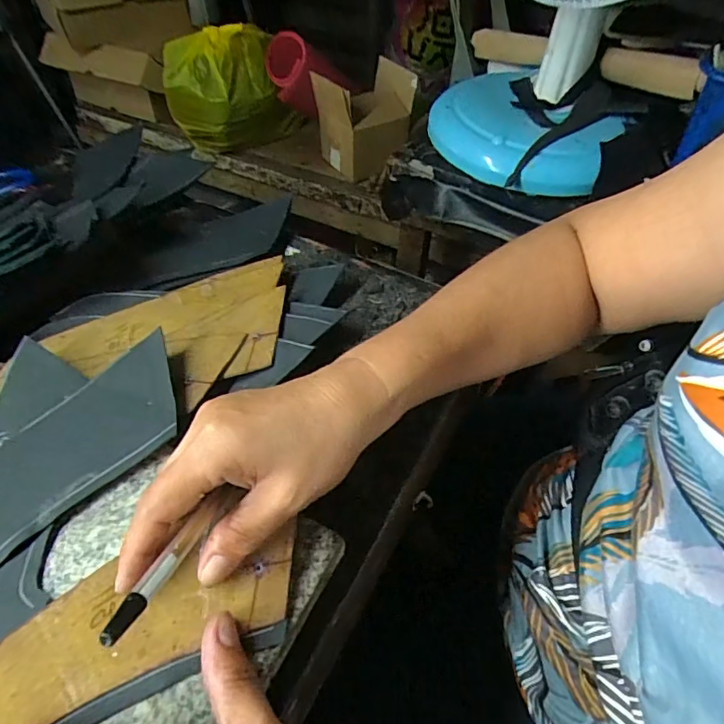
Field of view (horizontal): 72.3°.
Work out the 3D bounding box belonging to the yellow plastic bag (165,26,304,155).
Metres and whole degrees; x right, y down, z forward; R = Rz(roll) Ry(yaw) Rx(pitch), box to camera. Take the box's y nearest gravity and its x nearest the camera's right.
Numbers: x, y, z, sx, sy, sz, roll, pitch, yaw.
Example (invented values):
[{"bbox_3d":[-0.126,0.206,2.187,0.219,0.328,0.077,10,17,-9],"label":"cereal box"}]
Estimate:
[{"bbox_3d":[-0.262,-0.557,1.030,0.263,0.211,0.147,-23,54,-18],"label":"yellow plastic bag"}]

